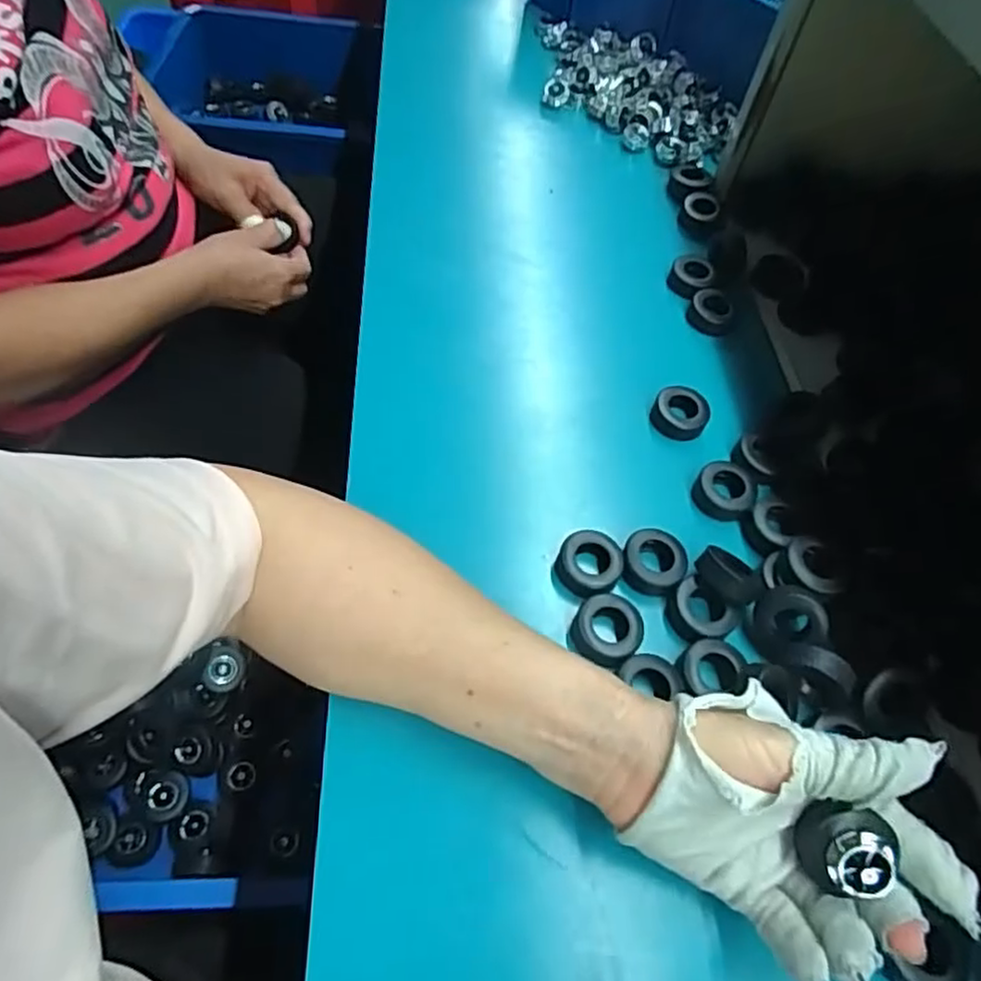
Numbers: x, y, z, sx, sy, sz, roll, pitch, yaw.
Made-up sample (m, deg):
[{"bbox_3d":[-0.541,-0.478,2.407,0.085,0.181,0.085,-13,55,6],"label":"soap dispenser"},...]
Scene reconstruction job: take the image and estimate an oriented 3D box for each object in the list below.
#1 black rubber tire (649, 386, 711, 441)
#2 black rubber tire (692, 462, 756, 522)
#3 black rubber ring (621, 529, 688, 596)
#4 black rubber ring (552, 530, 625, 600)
[{"bbox_3d":[0.129,-0.052,0.463,0.036,0.016,0.036,2,59,-3],"label":"black rubber tire"},{"bbox_3d":[0.147,-0.002,0.429,0.034,0.011,0.036,18,59,6],"label":"black rubber tire"},{"bbox_3d":[0.095,0.042,0.398,0.036,0.017,0.037,2,59,-3],"label":"black rubber ring"},{"bbox_3d":[0.057,0.044,0.398,0.035,0.022,0.038,2,59,-3],"label":"black rubber ring"}]

